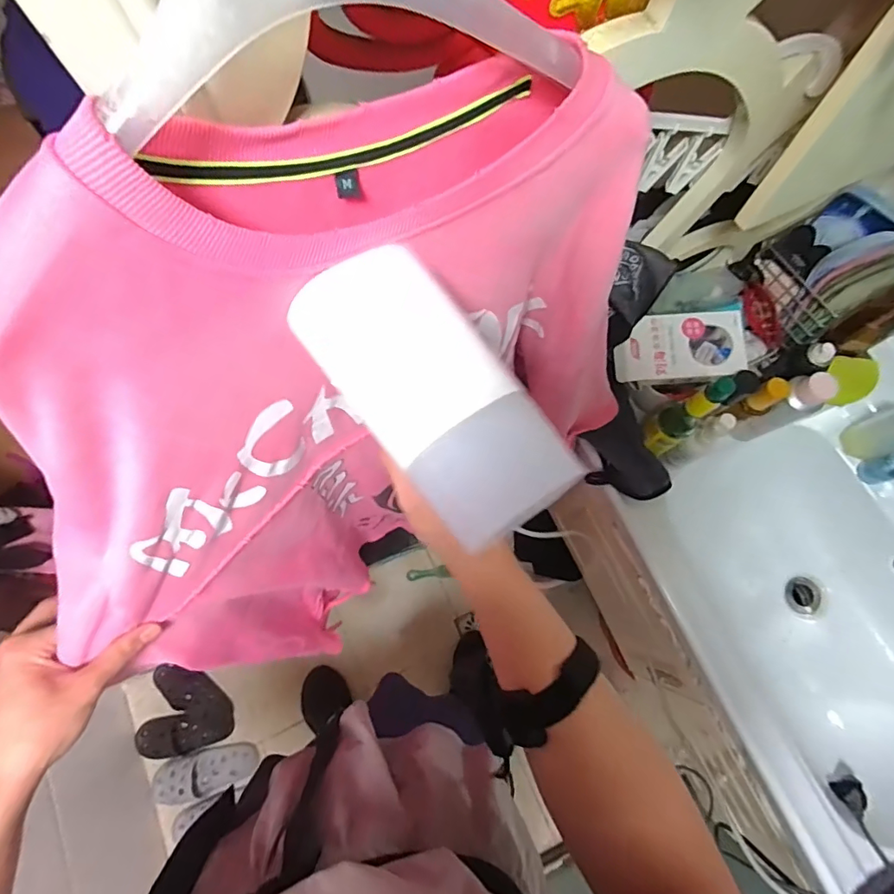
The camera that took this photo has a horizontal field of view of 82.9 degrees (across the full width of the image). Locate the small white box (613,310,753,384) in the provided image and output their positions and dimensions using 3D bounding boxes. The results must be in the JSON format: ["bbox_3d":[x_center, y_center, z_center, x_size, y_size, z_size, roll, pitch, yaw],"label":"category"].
[{"bbox_3d":[0.296,-0.127,0.643,0.154,0.034,0.084,0,74,0],"label":"small white box"}]

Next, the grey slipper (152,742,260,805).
[{"bbox_3d":[-0.629,0.846,1.316,0.254,0.047,0.104,-7,74,-19],"label":"grey slipper"}]

